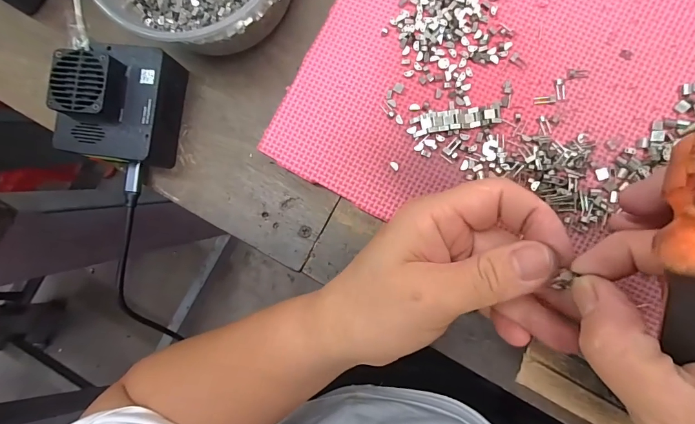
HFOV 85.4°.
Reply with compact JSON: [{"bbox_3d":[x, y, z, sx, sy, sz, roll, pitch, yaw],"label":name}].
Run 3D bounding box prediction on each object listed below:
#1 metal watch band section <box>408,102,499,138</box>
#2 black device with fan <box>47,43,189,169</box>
[{"bbox_3d":[0.070,-0.059,0.241,0.055,0.007,0.013,-8,86,7],"label":"metal watch band section"},{"bbox_3d":[-0.160,-0.075,0.264,0.070,0.049,0.079,8,88,8],"label":"black device with fan"}]

